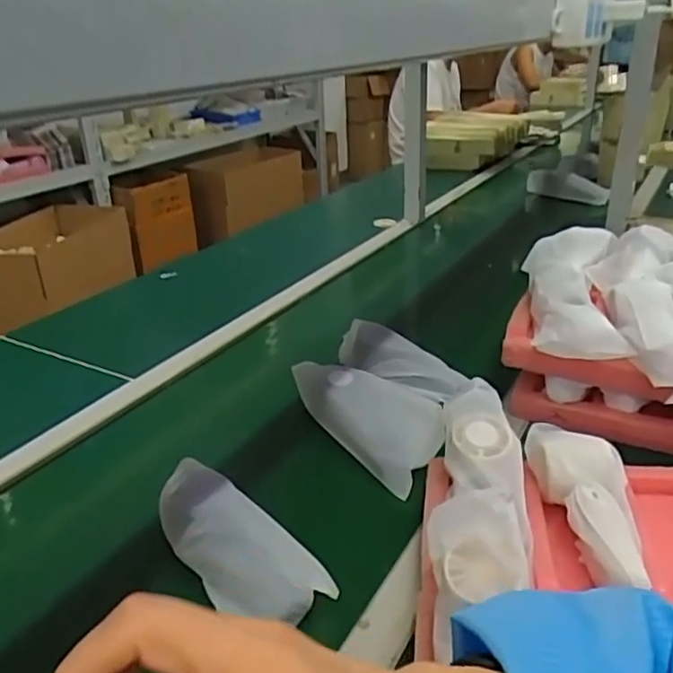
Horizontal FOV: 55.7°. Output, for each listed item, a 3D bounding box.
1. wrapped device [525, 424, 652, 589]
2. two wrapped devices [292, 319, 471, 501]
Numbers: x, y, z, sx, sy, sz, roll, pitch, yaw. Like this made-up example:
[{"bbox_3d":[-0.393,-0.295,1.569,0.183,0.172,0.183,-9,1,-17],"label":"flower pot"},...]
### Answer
[{"bbox_3d":[0.221,0.139,0.547,0.072,0.041,0.174,-9,38,-2],"label":"wrapped device"},{"bbox_3d":[0.061,0.061,0.757,0.188,0.083,0.229,-20,30,-33],"label":"two wrapped devices"}]

